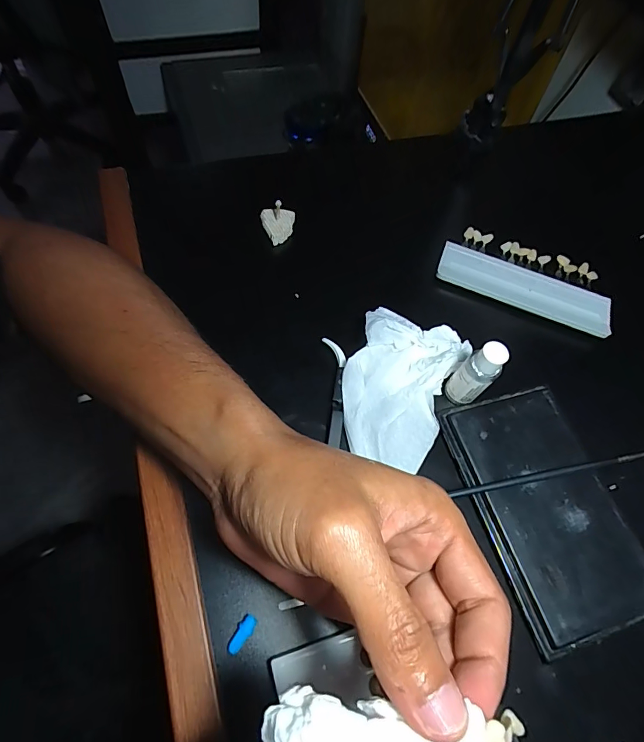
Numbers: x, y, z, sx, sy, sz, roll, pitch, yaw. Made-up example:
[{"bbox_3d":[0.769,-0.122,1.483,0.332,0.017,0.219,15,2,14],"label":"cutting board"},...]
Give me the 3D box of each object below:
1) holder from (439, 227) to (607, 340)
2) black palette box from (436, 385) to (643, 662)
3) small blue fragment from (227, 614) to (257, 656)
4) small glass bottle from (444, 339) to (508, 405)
[{"bbox_3d":[0.180,-0.082,0.366,0.147,0.009,0.074,20,60,6],"label":"holder"},{"bbox_3d":[0.145,0.085,0.267,0.087,0.011,0.148,-13,65,-11],"label":"black palette box"},{"bbox_3d":[-0.043,0.143,0.223,0.008,0.006,0.021,32,65,11],"label":"small blue fragment"},{"bbox_3d":[0.104,0.002,0.281,0.024,0.053,0.021,37,66,13],"label":"small glass bottle"}]

